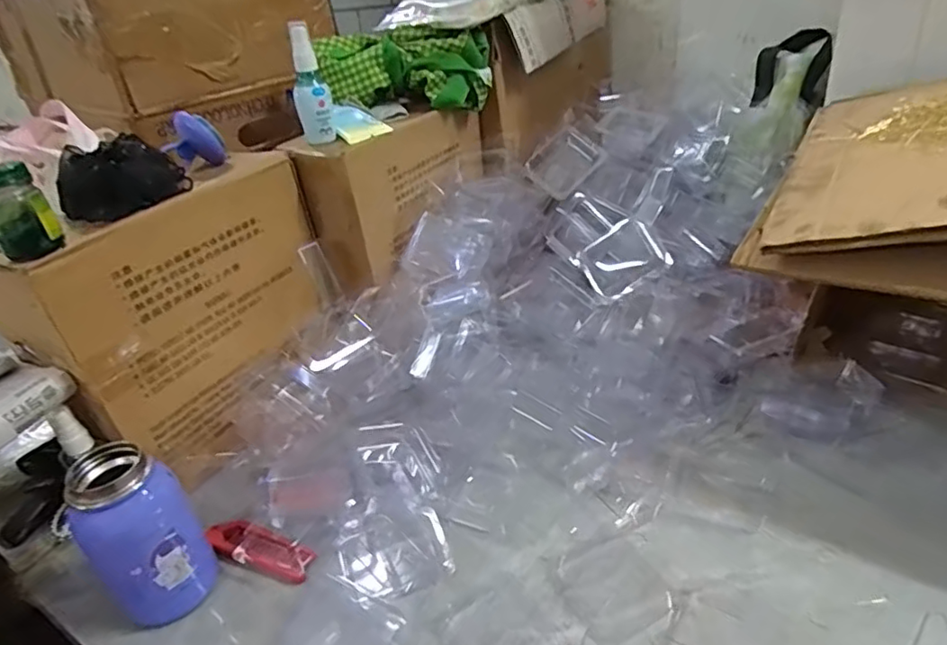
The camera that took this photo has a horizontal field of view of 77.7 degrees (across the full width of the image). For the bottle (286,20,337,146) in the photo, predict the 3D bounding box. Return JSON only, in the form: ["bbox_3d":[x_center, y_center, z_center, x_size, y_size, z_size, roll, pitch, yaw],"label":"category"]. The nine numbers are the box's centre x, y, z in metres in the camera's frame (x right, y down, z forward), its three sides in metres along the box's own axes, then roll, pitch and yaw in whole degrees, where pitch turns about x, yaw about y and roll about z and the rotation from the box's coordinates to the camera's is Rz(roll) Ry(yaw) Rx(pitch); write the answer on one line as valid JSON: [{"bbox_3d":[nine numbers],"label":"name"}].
[{"bbox_3d":[-0.174,-0.253,0.622,0.036,0.110,0.035,-15,32,-12],"label":"bottle"}]

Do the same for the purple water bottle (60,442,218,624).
[{"bbox_3d":[-0.253,0.165,0.453,0.072,0.134,0.063,-22,34,-23],"label":"purple water bottle"}]

